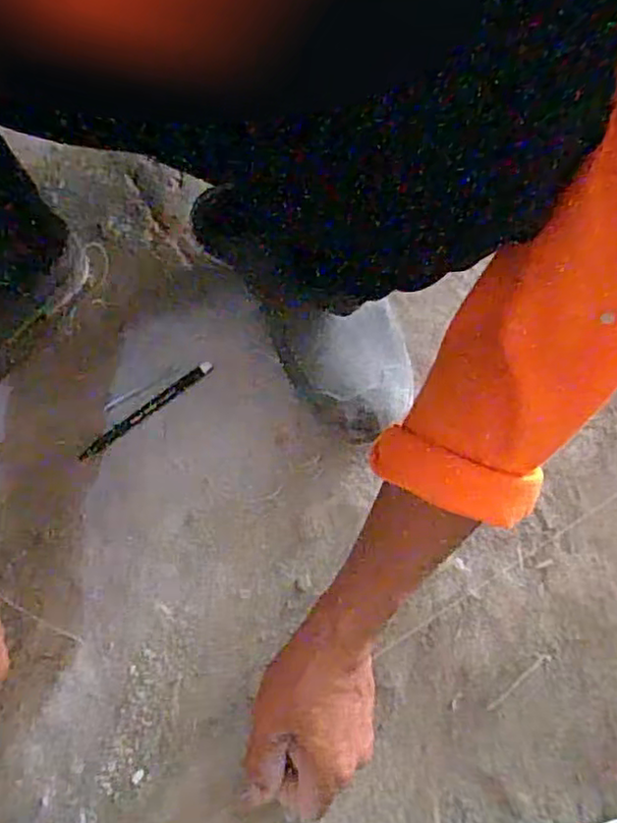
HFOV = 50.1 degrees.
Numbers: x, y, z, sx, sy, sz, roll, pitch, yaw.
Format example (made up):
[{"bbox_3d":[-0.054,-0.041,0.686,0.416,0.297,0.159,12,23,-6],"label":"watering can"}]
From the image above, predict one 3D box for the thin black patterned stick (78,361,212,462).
[{"bbox_3d":[-0.142,-0.001,0.581,0.136,0.011,0.013,-37,68,-18],"label":"thin black patterned stick"}]

